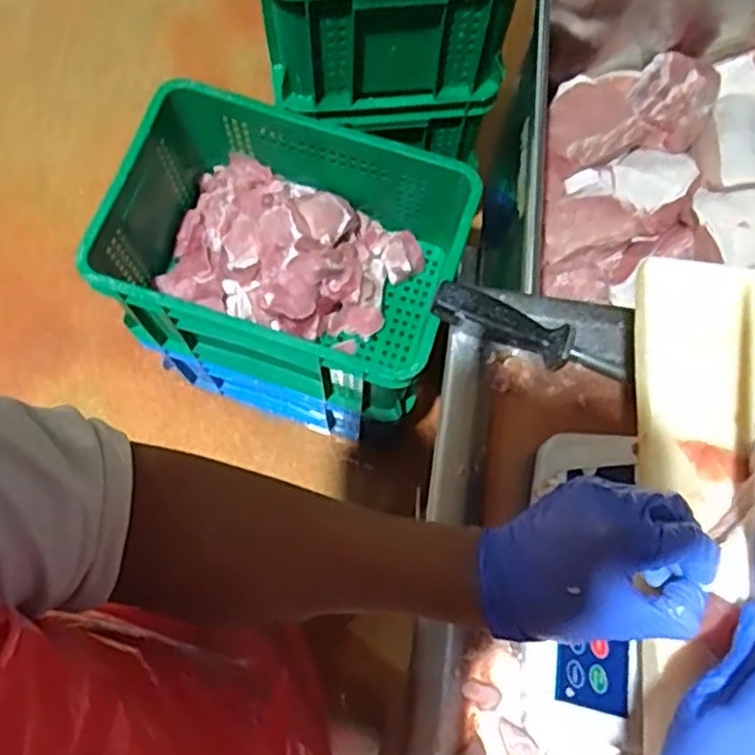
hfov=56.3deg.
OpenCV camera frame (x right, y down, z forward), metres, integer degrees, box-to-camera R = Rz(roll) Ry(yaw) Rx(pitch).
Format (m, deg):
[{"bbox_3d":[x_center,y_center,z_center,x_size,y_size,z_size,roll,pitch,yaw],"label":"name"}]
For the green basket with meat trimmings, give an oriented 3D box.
[{"bbox_3d":[-0.159,-0.202,1.162,0.552,0.267,0.377,17,72,3],"label":"green basket with meat trimmings"}]

